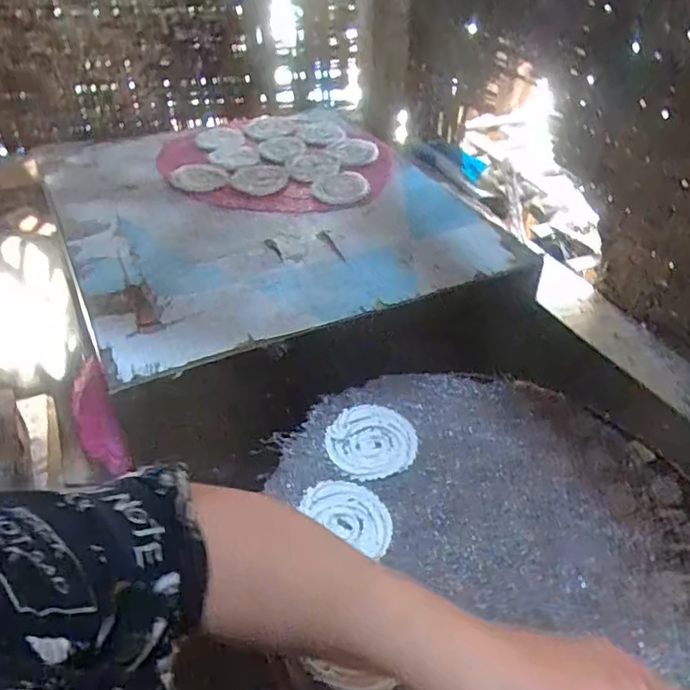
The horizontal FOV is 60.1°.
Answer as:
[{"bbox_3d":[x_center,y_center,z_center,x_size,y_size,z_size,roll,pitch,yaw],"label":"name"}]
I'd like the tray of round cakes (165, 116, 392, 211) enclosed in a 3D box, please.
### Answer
[{"bbox_3d":[-0.106,-0.301,0.946,0.339,0.031,0.352,1,43,-6],"label":"tray of round cakes"}]

